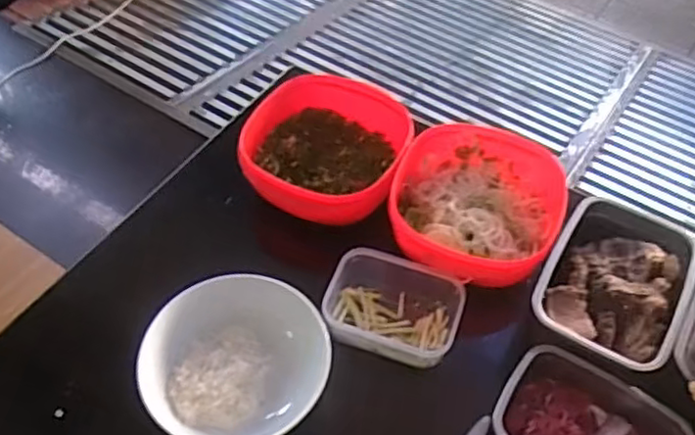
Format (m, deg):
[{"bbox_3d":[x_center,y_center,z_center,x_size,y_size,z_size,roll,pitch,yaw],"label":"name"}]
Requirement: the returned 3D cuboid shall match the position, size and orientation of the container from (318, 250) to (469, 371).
[{"bbox_3d":[0.055,0.105,0.780,0.154,0.052,0.116,14,53,9],"label":"container"}]

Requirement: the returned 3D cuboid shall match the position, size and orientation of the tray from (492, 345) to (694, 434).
[{"bbox_3d":[0.250,0.222,0.686,0.184,0.045,0.136,26,56,17],"label":"tray"}]

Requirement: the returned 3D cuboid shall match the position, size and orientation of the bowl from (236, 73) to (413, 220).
[{"bbox_3d":[-0.026,-0.099,0.924,0.205,0.081,0.251,11,53,7],"label":"bowl"}]

